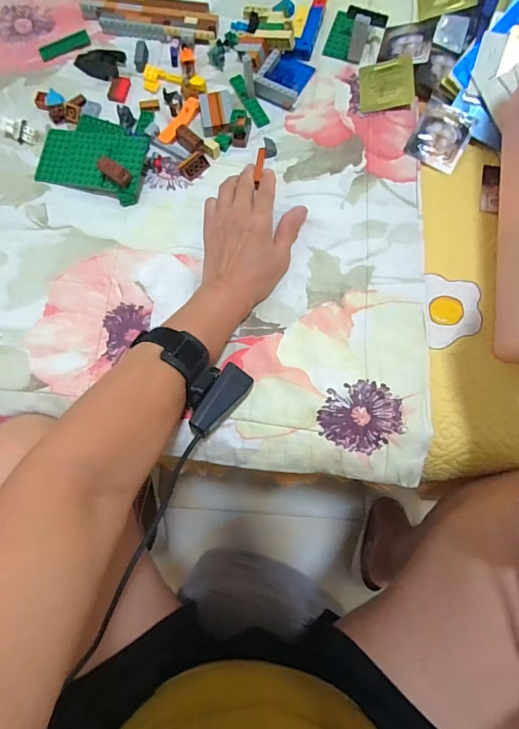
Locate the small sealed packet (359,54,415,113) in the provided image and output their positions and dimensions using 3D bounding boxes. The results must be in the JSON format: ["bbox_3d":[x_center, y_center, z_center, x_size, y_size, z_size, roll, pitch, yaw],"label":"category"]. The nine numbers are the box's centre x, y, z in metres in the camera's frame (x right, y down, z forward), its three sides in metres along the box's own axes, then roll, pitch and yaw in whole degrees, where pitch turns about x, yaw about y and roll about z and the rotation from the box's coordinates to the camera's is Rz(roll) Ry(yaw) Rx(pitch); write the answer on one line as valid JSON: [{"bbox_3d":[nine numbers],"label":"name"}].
[{"bbox_3d":[0.147,-0.325,0.477,0.059,0.006,0.062,-5,77,16],"label":"small sealed packet"}]

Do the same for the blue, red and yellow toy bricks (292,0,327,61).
[{"bbox_3d":[0.064,-0.416,0.499,0.020,0.012,0.100,16,78,5],"label":"blue, red and yellow toy bricks"}]

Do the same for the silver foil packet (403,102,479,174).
[{"bbox_3d":[0.203,-0.254,0.460,0.057,0.009,0.069,27,95,8],"label":"silver foil packet"}]

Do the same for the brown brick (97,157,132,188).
[{"bbox_3d":[-0.153,-0.204,0.436,0.035,0.009,0.017,31,79,-10],"label":"brown brick"}]

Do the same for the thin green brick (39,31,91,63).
[{"bbox_3d":[-0.243,-0.398,0.513,0.063,0.004,0.023,-22,77,-4],"label":"thin green brick"}]

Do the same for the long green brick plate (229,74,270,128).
[{"bbox_3d":[-0.012,-0.315,0.492,0.017,0.007,0.079,-26,78,-5],"label":"long green brick plate"}]

